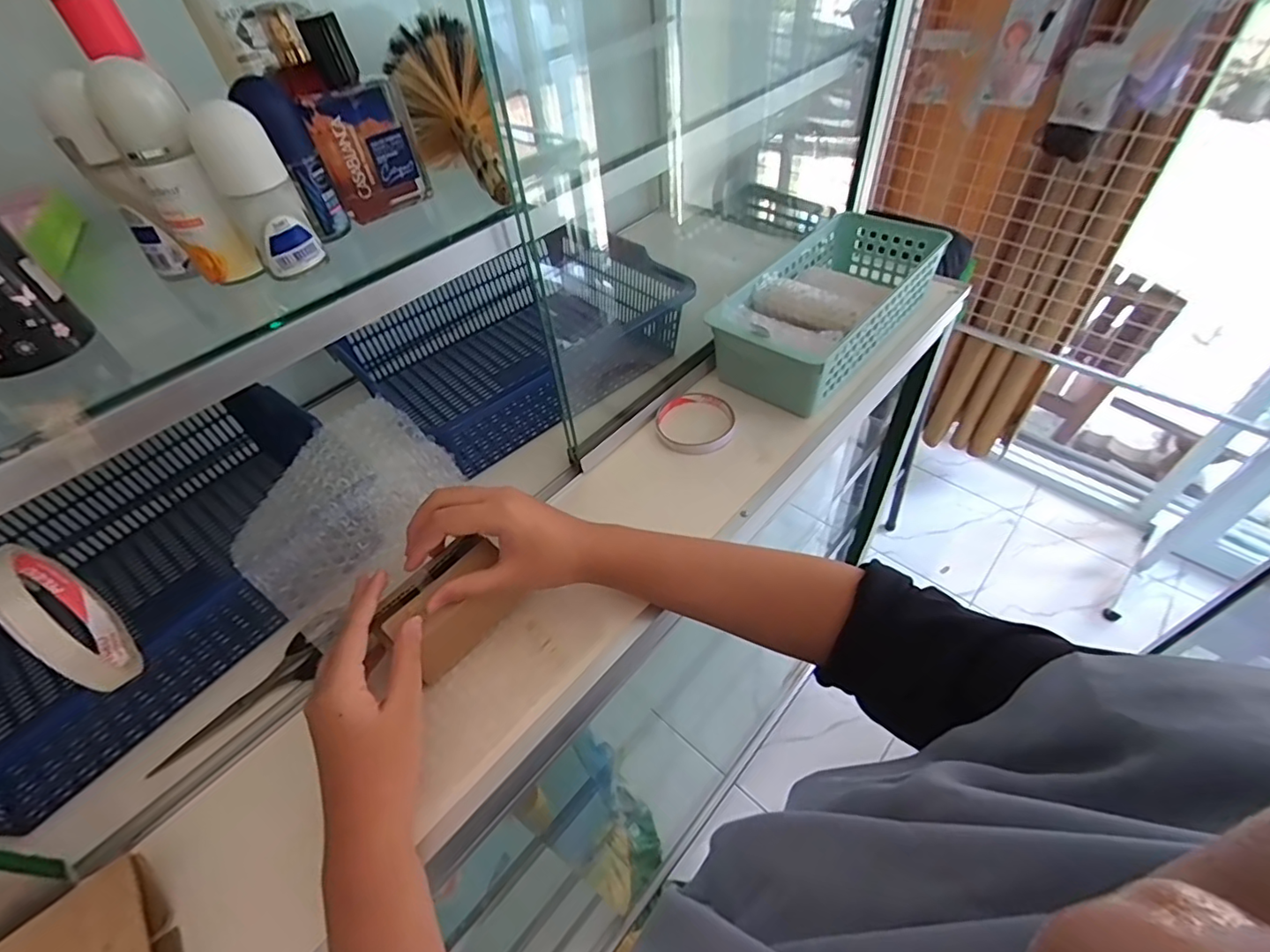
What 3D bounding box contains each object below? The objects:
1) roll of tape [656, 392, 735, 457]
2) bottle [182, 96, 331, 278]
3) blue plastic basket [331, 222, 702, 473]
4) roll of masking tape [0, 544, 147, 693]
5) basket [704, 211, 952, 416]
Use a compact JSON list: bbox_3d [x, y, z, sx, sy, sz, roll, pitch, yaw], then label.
[{"bbox_3d":[0.062,-0.057,0.589,0.079,0.017,0.081,-2,48,3],"label":"roll of tape"},{"bbox_3d":[-0.211,-0.160,0.317,0.037,0.083,0.035,-29,52,-20],"label":"bottle"},{"bbox_3d":[-0.129,-0.166,0.650,0.302,0.094,0.238,-37,55,-25],"label":"blue plastic basket"},{"bbox_3d":[-0.299,0.070,0.292,0.100,0.085,0.014,31,58,28],"label":"roll of masking tape"},{"bbox_3d":[0.217,-0.195,0.637,0.137,0.076,0.306,33,59,29],"label":"basket"}]

